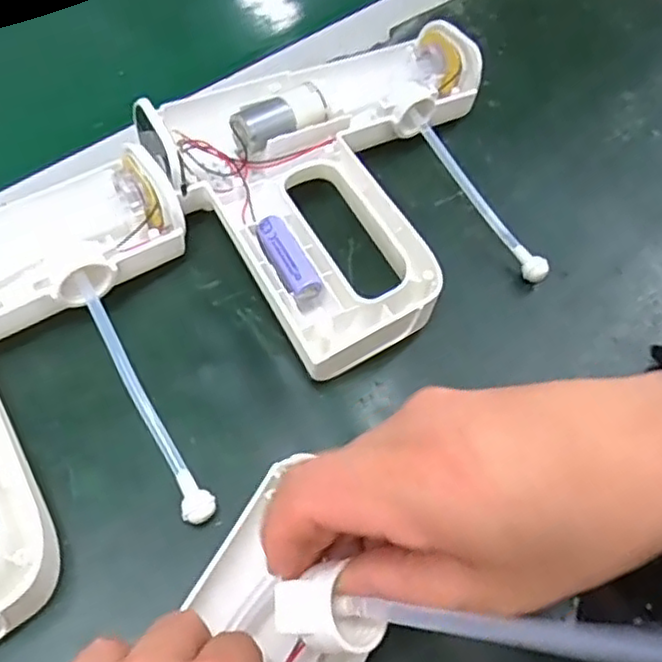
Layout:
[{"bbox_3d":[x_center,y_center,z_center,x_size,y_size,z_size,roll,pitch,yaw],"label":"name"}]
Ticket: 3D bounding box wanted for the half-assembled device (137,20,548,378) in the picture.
[{"bbox_3d":[0.022,-0.090,0.377,0.214,0.052,0.191,-27,62,-21],"label":"half-assembled device"}]

